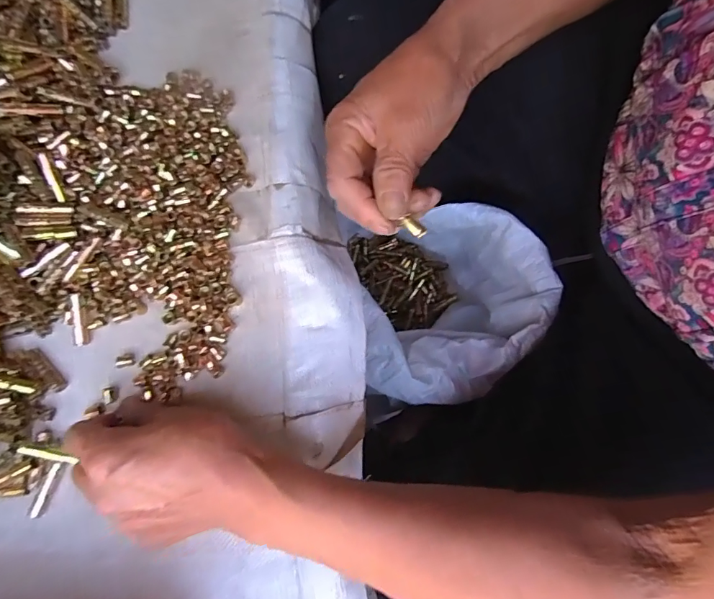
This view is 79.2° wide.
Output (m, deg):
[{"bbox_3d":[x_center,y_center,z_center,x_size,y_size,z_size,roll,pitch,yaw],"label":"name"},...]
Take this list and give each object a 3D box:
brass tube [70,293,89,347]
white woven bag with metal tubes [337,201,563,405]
[{"bbox_3d":[-0.207,0.015,0.320,0.007,0.008,0.038,-2,99,-1],"label":"brass tube"},{"bbox_3d":[0.107,0.011,0.555,0.209,0.242,0.204,-15,81,-3],"label":"white woven bag with metal tubes"}]

